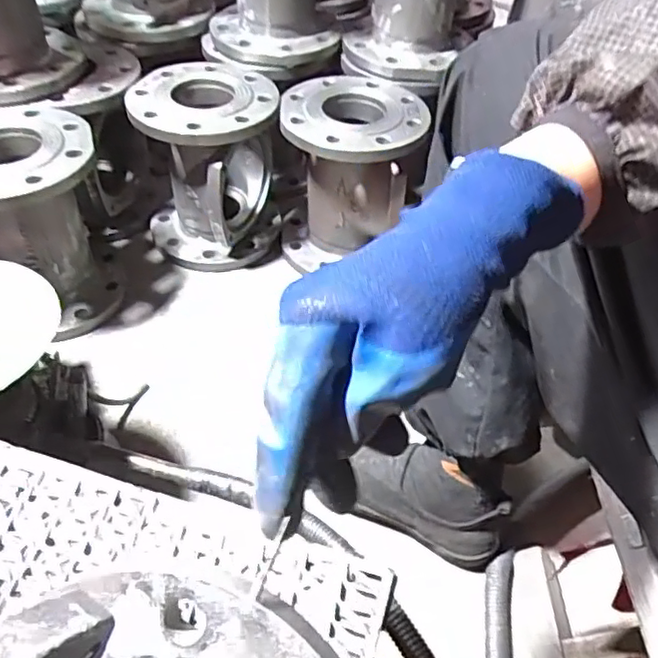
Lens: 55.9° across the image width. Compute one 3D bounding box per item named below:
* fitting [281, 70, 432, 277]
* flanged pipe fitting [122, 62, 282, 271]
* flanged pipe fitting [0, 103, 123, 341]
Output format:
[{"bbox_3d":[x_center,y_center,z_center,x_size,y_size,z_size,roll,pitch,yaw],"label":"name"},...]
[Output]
[{"bbox_3d":[0.028,-0.219,0.908,0.190,0.222,0.189,2,46,-3],"label":"fitting"},{"bbox_3d":[-0.172,-0.232,0.901,0.194,0.226,0.187,-8,48,-11],"label":"flanged pipe fitting"},{"bbox_3d":[-0.370,-0.127,0.776,0.181,0.241,0.188,2,46,-2],"label":"flanged pipe fitting"}]

